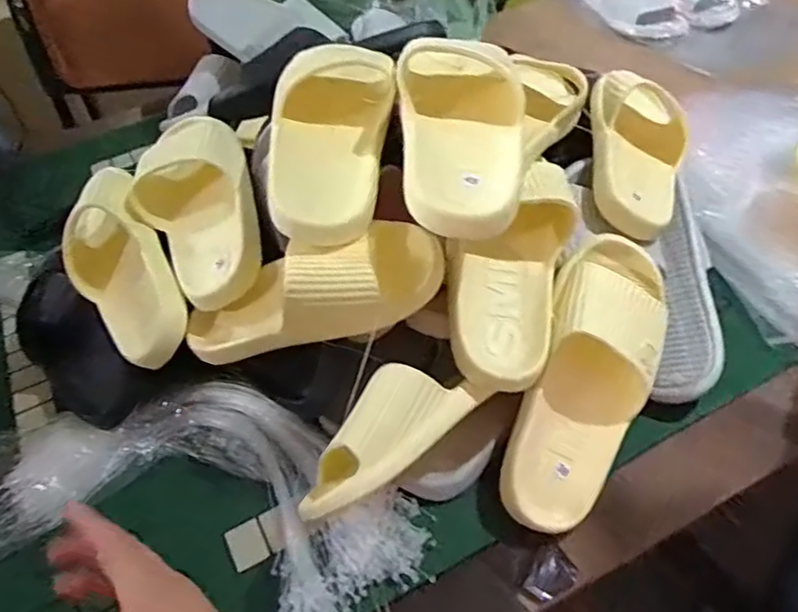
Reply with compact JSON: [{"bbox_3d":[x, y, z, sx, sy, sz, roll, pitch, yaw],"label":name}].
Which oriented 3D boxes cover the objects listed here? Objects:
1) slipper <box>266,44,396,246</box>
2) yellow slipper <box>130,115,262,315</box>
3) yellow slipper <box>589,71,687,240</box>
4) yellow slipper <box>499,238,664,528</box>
[{"bbox_3d":[-0.059,-0.157,0.586,0.101,0.088,0.258,-4,48,0],"label":"slipper"},{"bbox_3d":[-0.203,-0.100,0.633,0.119,0.072,0.245,-32,57,15],"label":"yellow slipper"},{"bbox_3d":[0.245,-0.154,0.643,0.107,0.056,0.215,19,65,-8],"label":"yellow slipper"},{"bbox_3d":[0.157,0.063,0.539,0.100,0.084,0.256,18,78,19],"label":"yellow slipper"}]

